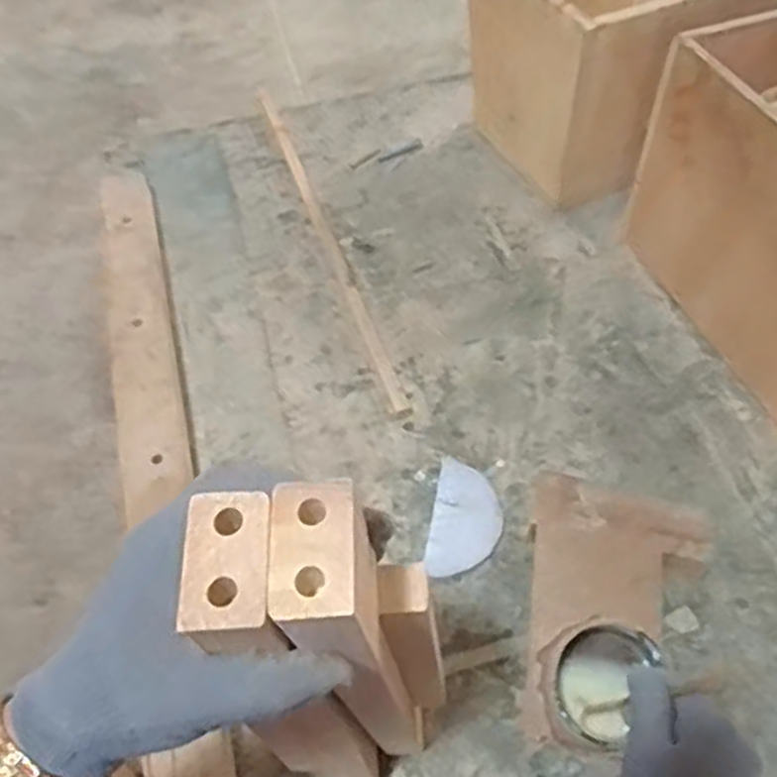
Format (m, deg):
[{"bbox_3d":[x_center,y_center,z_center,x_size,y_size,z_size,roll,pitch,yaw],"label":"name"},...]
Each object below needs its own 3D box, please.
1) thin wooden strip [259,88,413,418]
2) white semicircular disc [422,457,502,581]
[{"bbox_3d":[-0.076,-0.184,0.889,0.016,0.020,0.553,-18,54,-8],"label":"thin wooden strip"},{"bbox_3d":[0.067,0.113,0.669,0.057,0.006,0.111,8,54,11],"label":"white semicircular disc"}]

